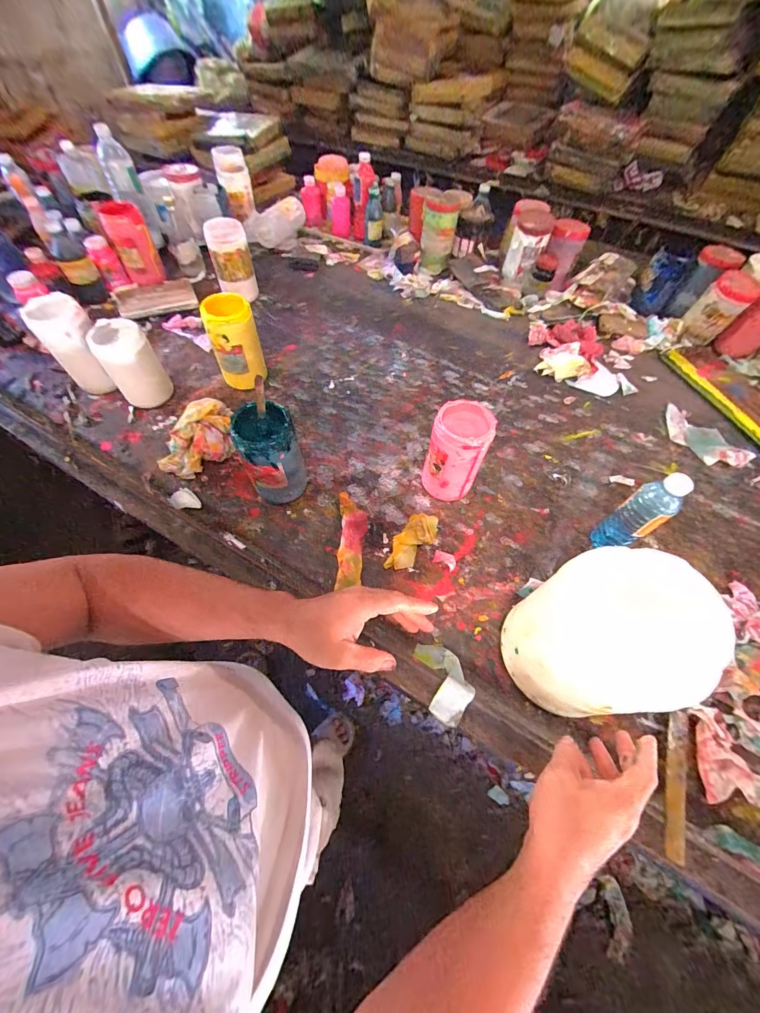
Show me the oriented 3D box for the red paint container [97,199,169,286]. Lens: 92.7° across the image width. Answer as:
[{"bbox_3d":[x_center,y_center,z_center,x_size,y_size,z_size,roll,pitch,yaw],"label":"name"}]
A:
[{"bbox_3d":[-0.642,-0.681,0.943,0.099,0.157,0.087,-27,64,-17],"label":"red paint container"}]

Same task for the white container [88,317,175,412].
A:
[{"bbox_3d":[-0.490,-0.275,0.727,0.098,0.151,0.098,40,66,19],"label":"white container"}]

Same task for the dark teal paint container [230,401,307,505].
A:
[{"bbox_3d":[-0.179,-0.077,0.614,0.091,0.176,0.091,-18,62,-12],"label":"dark teal paint container"}]

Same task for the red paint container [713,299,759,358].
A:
[{"bbox_3d":[0.926,-0.448,0.890,0.079,0.145,0.077,-22,63,-14],"label":"red paint container"}]

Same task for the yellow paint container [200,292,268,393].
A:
[{"bbox_3d":[-0.305,-0.335,0.770,0.102,0.183,0.086,-23,63,-14],"label":"yellow paint container"}]

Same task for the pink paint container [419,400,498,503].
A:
[{"bbox_3d":[0.134,-0.090,0.627,0.089,0.158,0.093,1,59,-1],"label":"pink paint container"}]

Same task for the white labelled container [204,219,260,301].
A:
[{"bbox_3d":[-0.380,-0.629,0.934,0.101,0.159,0.088,-18,62,-12],"label":"white labelled container"}]

